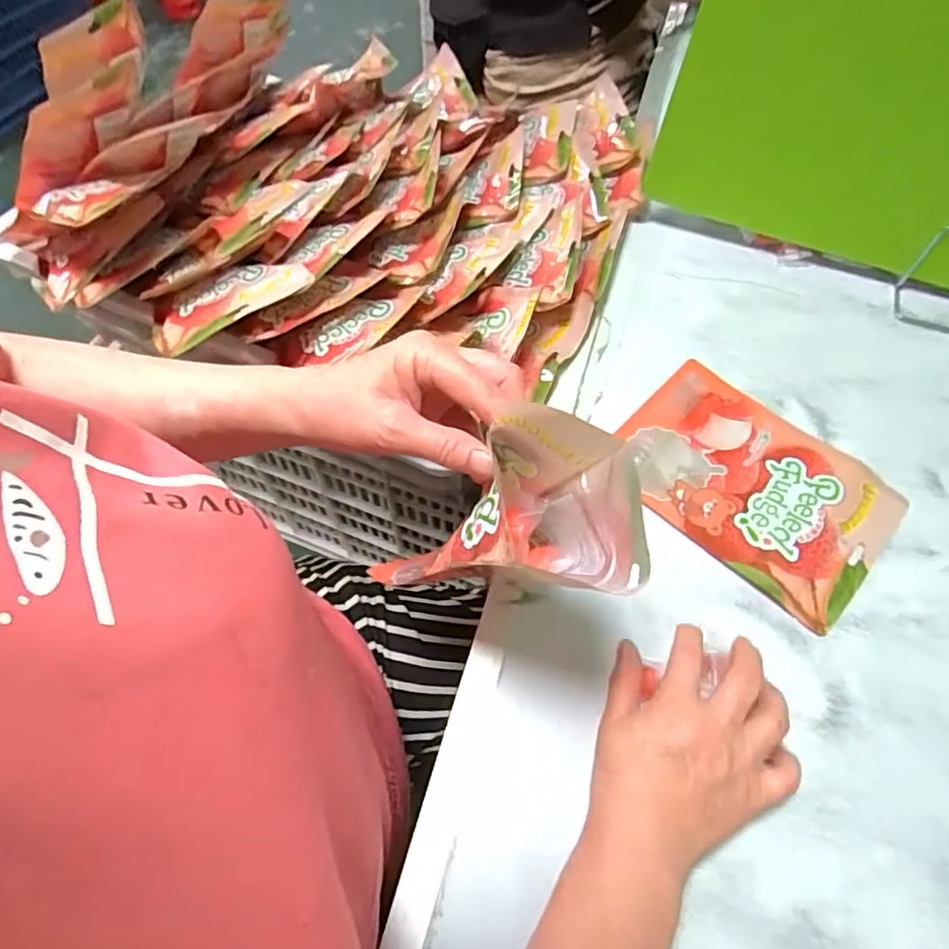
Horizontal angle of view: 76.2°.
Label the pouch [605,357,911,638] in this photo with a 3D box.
[{"bbox_3d":[0.229,0.006,0.504,0.212,0.012,0.155,38,67,19],"label":"pouch"}]

